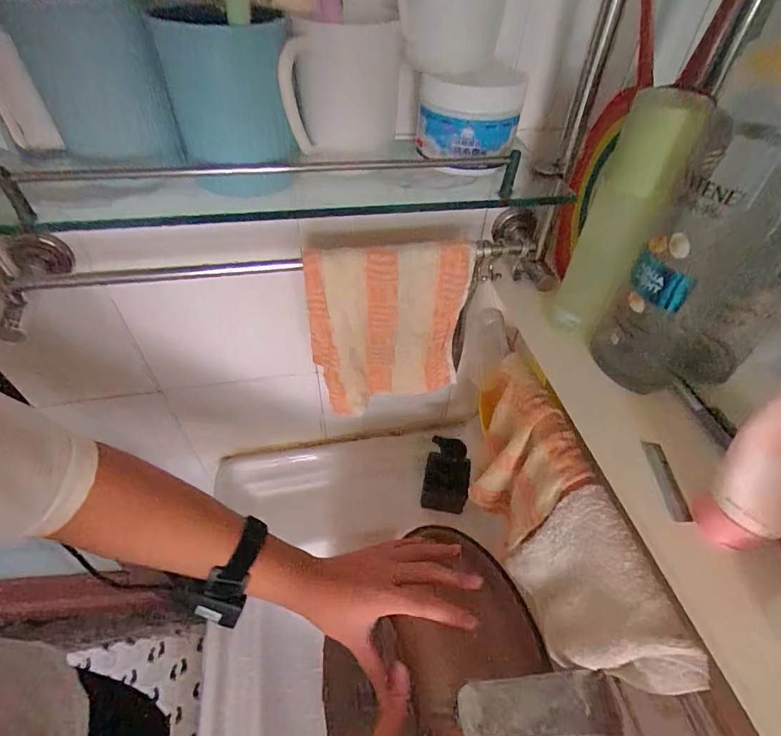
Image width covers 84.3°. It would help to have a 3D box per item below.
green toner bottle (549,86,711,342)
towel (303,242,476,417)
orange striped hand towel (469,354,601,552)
[{"bbox_3d":[0.160,-0.101,0.308,0.042,0.169,0.040,23,51,17],"label":"green toner bottle"},{"bbox_3d":[-0.001,-0.035,0.461,0.161,0.195,0.045,-9,49,-11],"label":"towel"},{"bbox_3d":[0.130,0.100,0.470,0.050,0.179,0.156,-11,49,-13],"label":"orange striped hand towel"}]

